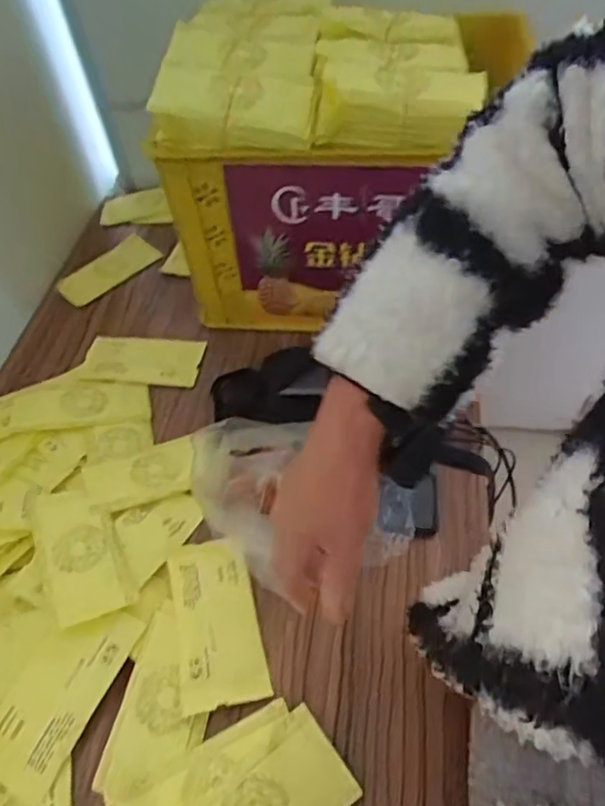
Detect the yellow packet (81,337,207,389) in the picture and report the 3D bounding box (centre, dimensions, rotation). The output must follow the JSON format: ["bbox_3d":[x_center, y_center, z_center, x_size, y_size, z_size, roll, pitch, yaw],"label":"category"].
[{"bbox_3d":[-0.243,-0.065,0.884,0.176,0.015,0.090,2,51,6],"label":"yellow packet"}]

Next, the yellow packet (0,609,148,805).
[{"bbox_3d":[-0.238,0.280,0.565,0.081,0.006,0.172,30,66,1],"label":"yellow packet"}]

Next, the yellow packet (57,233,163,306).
[{"bbox_3d":[-0.331,-0.235,1.010,0.075,0.019,0.188,35,61,28],"label":"yellow packet"}]

